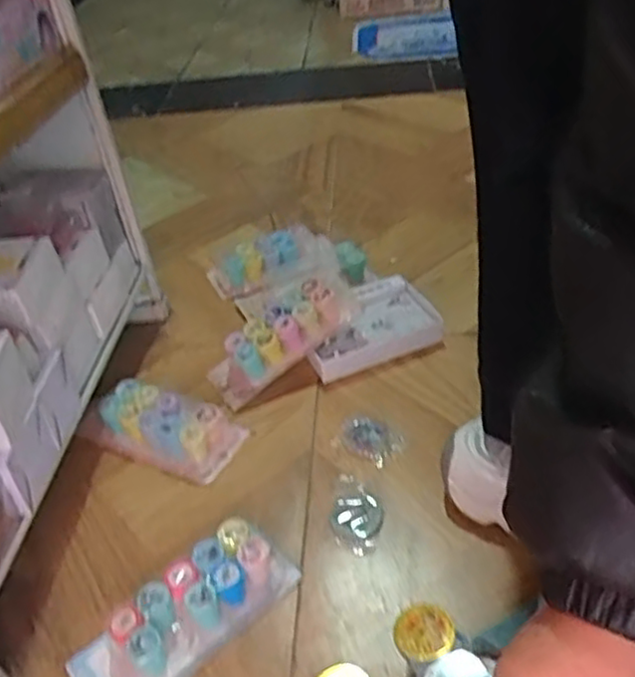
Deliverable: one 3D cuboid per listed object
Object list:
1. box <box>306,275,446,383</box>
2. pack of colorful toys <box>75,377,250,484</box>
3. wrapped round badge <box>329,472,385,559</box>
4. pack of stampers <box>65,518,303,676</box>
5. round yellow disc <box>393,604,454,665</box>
[{"bbox_3d":[0.058,-0.013,0.802,0.157,0.036,0.110,-19,42,-14],"label":"box"},{"bbox_3d":[-0.163,0.091,0.705,0.164,0.038,0.075,12,44,21],"label":"pack of colorful toys"},{"bbox_3d":[0.033,0.153,0.612,0.046,0.011,0.086,-12,40,-6],"label":"wrapped round badge"},{"bbox_3d":[-0.105,0.212,0.540,0.182,0.040,0.076,-32,46,-27],"label":"pack of stampers"},{"bbox_3d":[0.082,0.224,0.524,0.044,0.004,0.048,-4,40,4],"label":"round yellow disc"}]

